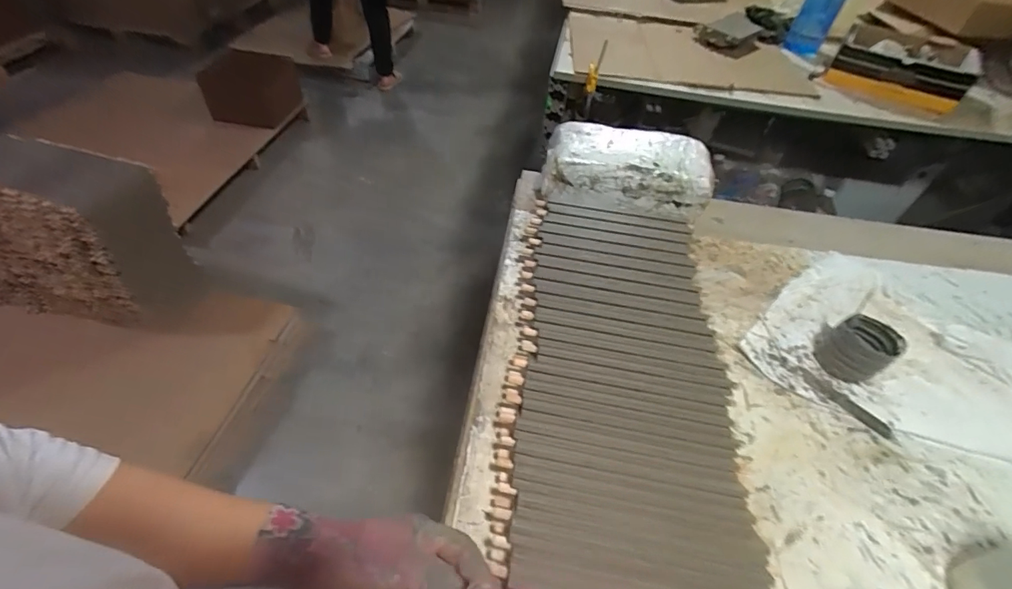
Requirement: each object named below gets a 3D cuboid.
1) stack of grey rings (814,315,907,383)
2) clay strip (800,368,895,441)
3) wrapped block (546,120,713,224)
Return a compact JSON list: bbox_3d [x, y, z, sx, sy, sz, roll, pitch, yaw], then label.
[{"bbox_3d":[0.415,0.064,0.531,0.055,0.057,0.066,-31,59,-28],"label":"stack of grey rings"},{"bbox_3d":[0.388,0.122,0.512,0.018,0.004,0.103,-28,58,-26],"label":"clay strip"},{"bbox_3d":[0.183,-0.196,0.690,0.244,0.082,0.112,10,49,3],"label":"wrapped block"}]

